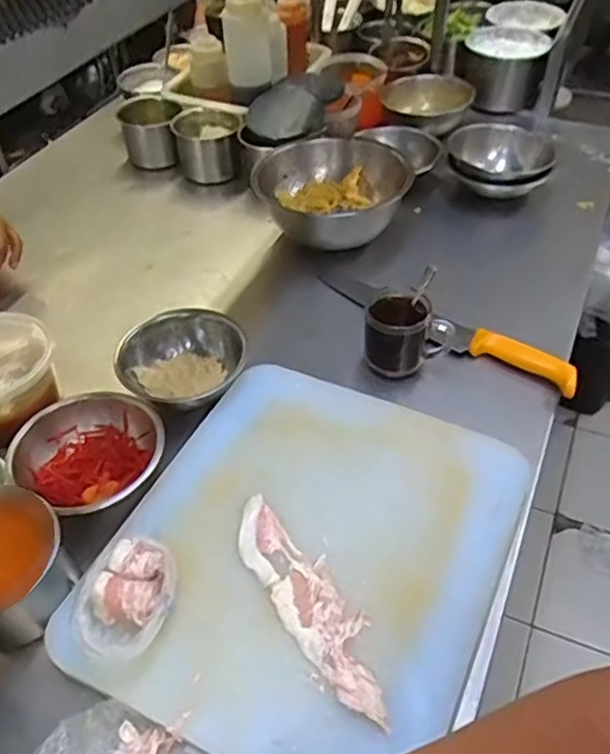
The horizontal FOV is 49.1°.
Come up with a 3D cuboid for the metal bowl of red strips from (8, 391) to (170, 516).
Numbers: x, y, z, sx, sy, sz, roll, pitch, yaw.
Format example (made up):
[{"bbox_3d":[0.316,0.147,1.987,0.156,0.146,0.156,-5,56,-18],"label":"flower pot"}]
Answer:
[{"bbox_3d":[-0.230,0.077,0.709,0.136,0.063,0.138,-2,46,2],"label":"metal bowl of red strips"}]

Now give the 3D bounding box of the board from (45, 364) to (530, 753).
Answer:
[{"bbox_3d":[0.006,0.156,0.631,0.330,0.020,0.380,18,50,20],"label":"board"}]

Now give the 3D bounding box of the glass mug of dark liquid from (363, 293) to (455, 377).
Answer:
[{"bbox_3d":[0.125,-0.050,0.815,0.101,0.086,0.071,2,46,5],"label":"glass mug of dark liquid"}]

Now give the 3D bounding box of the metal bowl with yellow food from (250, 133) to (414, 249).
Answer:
[{"bbox_3d":[0.041,-0.285,1.032,0.233,0.104,0.210,-2,46,2],"label":"metal bowl with yellow food"}]

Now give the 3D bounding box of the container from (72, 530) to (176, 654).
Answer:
[{"bbox_3d":[-0.153,0.190,0.583,0.077,0.040,0.108,-2,46,1],"label":"container"}]

